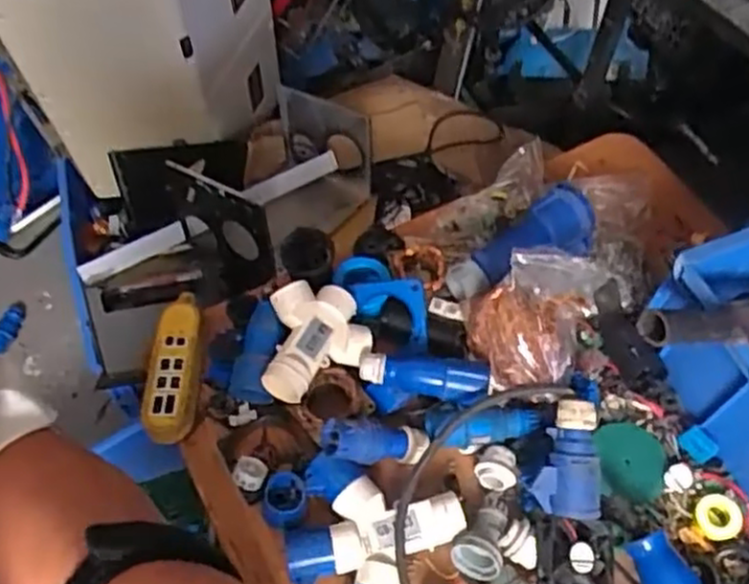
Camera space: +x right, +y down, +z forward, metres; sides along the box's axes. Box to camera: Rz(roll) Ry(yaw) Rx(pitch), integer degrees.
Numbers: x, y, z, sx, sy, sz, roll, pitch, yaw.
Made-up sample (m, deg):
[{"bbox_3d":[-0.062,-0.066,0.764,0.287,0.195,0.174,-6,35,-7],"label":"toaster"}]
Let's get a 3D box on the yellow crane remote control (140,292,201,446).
[{"bbox_3d":[-0.241,0.090,0.882,0.067,0.035,0.181,3,74,0],"label":"yellow crane remote control"}]

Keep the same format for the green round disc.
[{"bbox_3d":[0.293,0.194,0.829,0.078,0.014,0.088,4,65,1],"label":"green round disc"}]

